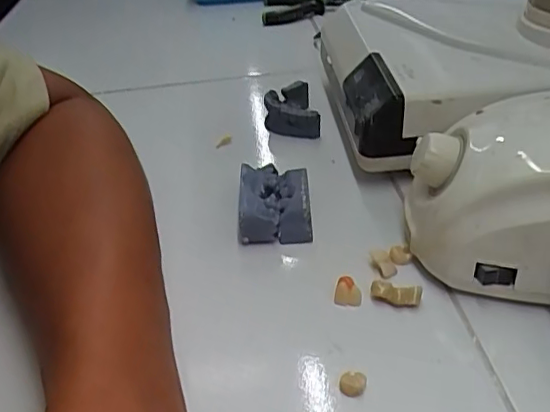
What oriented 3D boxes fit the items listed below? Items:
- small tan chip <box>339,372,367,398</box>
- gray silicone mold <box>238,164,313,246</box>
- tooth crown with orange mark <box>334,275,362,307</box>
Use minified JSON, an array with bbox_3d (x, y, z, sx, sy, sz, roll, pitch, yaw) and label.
[{"bbox_3d":[0.035,0.080,0.259,0.012,0.009,0.010,1,37,8],"label":"small tan chip"},{"bbox_3d":[0.000,-0.002,0.349,0.042,0.026,0.046,-2,36,3],"label":"gray silicone mold"},{"bbox_3d":[0.038,0.046,0.300,0.014,0.015,0.010,-2,36,4],"label":"tooth crown with orange mark"}]

